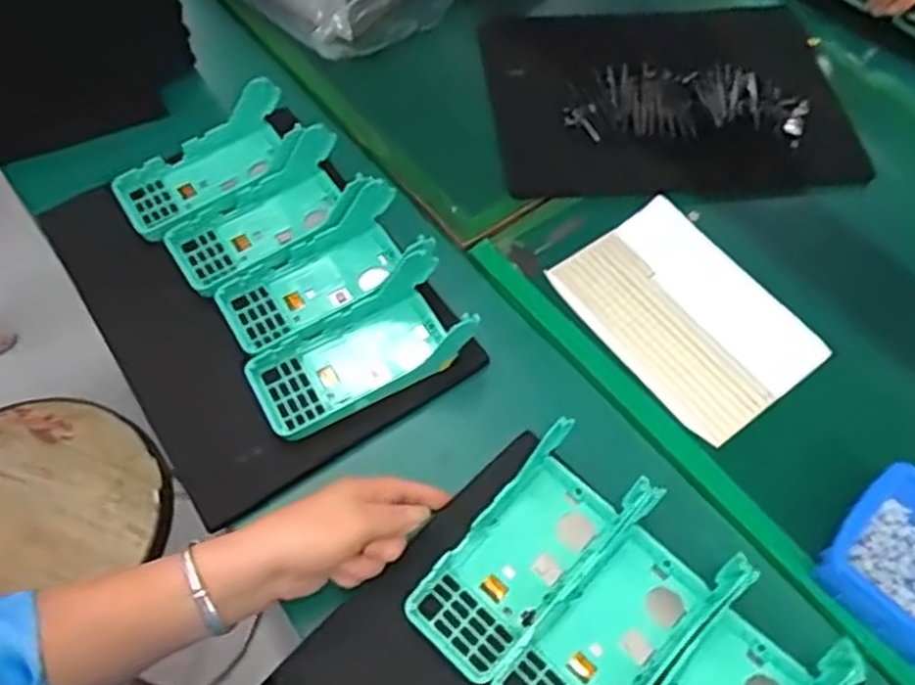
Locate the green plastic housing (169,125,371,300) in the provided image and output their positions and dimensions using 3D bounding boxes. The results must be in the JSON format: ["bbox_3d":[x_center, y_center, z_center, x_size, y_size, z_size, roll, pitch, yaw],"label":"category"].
[{"bbox_3d":[-0.166,-0.113,0.634,0.167,0.055,0.086,-29,66,-18],"label":"green plastic housing"}]

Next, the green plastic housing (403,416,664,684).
[{"bbox_3d":[0.048,0.141,0.499,0.081,0.042,0.166,41,66,18],"label":"green plastic housing"}]

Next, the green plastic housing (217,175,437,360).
[{"bbox_3d":[-0.108,-0.061,0.605,0.177,0.053,0.084,-26,65,-17],"label":"green plastic housing"}]

